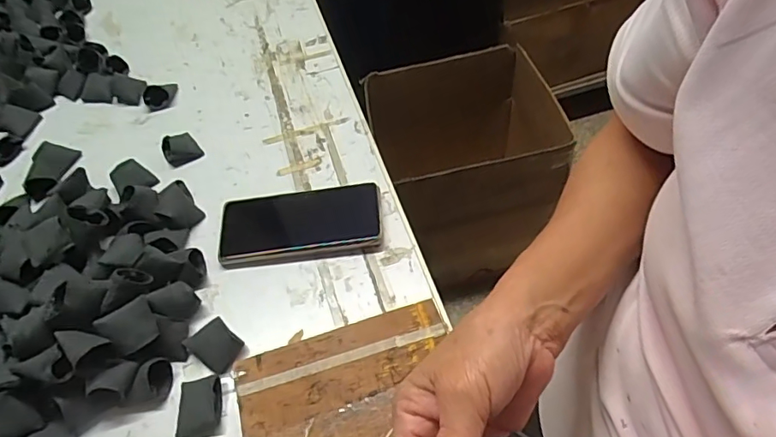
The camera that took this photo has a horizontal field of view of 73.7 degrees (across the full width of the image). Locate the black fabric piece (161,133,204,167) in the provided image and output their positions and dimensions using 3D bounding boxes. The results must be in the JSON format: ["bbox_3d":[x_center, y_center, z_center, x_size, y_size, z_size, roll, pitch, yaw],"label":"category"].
[{"bbox_3d":[-0.240,-0.082,0.596,0.037,0.015,0.037,-33,57,-18],"label":"black fabric piece"}]

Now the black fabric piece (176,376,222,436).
[{"bbox_3d":[-0.152,0.152,0.416,0.034,0.011,0.045,-8,53,0],"label":"black fabric piece"}]

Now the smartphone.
[{"bbox_3d":[-0.088,0.004,0.522,0.159,0.015,0.082,-7,53,1],"label":"smartphone"}]

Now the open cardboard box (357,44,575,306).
[{"bbox_3d":[0.175,-0.098,1.226,0.352,0.431,0.345,-14,54,-4],"label":"open cardboard box"}]

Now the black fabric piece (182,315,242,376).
[{"bbox_3d":[-0.148,0.108,0.446,0.047,0.005,0.035,36,64,23],"label":"black fabric piece"}]

